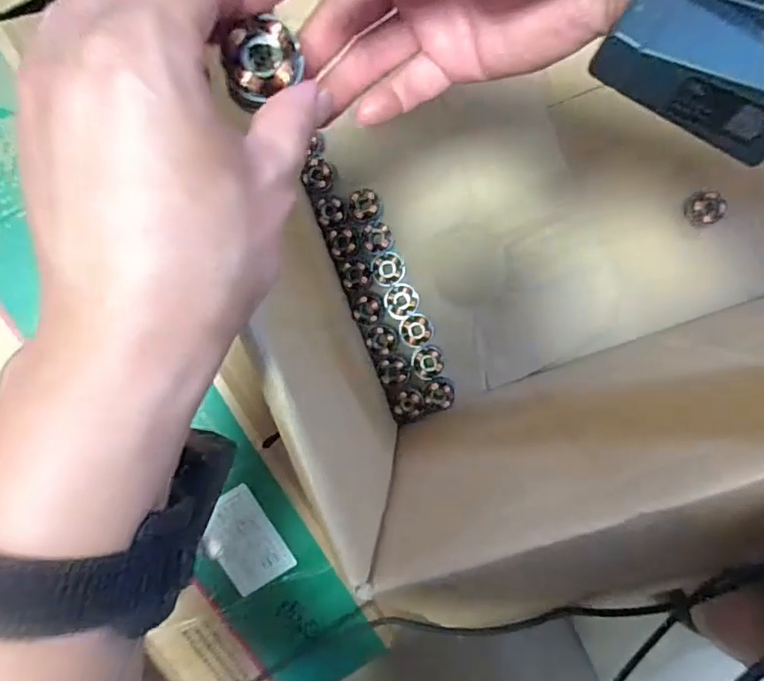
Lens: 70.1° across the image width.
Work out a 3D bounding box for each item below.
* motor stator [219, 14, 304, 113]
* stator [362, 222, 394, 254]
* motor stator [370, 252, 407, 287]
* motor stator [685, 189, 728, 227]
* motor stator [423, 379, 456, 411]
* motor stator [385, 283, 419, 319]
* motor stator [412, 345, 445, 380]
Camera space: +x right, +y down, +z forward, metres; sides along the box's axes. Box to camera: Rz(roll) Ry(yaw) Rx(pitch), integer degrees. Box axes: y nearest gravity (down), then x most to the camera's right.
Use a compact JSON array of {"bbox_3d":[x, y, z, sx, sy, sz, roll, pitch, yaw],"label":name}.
[{"bbox_3d":[-0.045,-0.101,0.197,0.030,0.011,0.025,-36,92,7],"label":"motor stator"},{"bbox_3d":[-0.003,-0.092,0.492,0.027,0.024,0.027,0,96,5],"label":"stator"},{"bbox_3d":[0.006,-0.064,0.494,0.030,0.023,0.030,3,96,4],"label":"motor stator"},{"bbox_3d":[0.281,-0.115,0.472,0.028,0.014,0.029,0,96,5],"label":"motor stator"},{"bbox_3d":[0.052,0.049,0.490,0.027,0.009,0.027,4,96,4],"label":"motor stator"},{"bbox_3d":[0.018,-0.036,0.495,0.030,0.018,0.029,0,96,5],"label":"motor stator"},{"bbox_3d":[0.042,0.019,0.492,0.028,0.012,0.030,1,96,5],"label":"motor stator"}]

